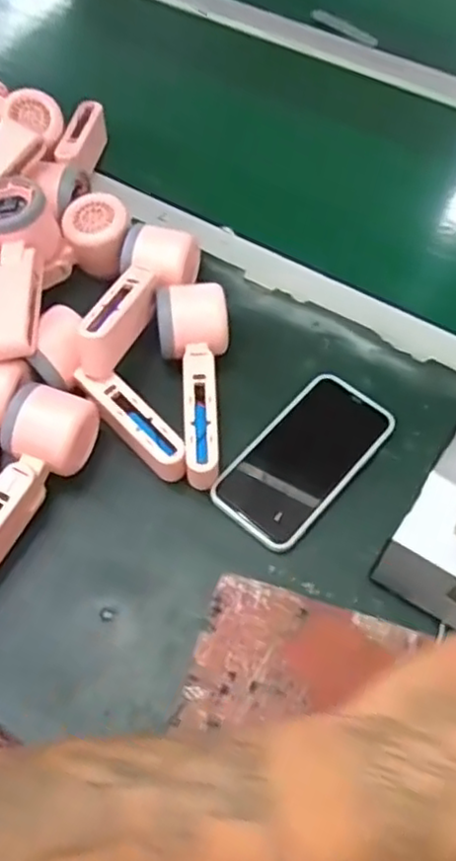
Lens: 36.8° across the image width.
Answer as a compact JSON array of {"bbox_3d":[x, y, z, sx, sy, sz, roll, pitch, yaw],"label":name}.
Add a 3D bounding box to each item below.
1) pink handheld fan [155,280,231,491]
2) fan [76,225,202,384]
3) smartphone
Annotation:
[{"bbox_3d":[-0.024,-0.037,0.531,0.055,0.060,0.154,-3,59,-2],"label":"pink handheld fan"},{"bbox_3d":[-0.070,-0.102,0.549,0.057,0.066,0.150,11,60,7],"label":"fan"},{"bbox_3d":[0.059,0.020,0.524,0.074,0.011,0.148,36,66,19],"label":"smartphone"}]

